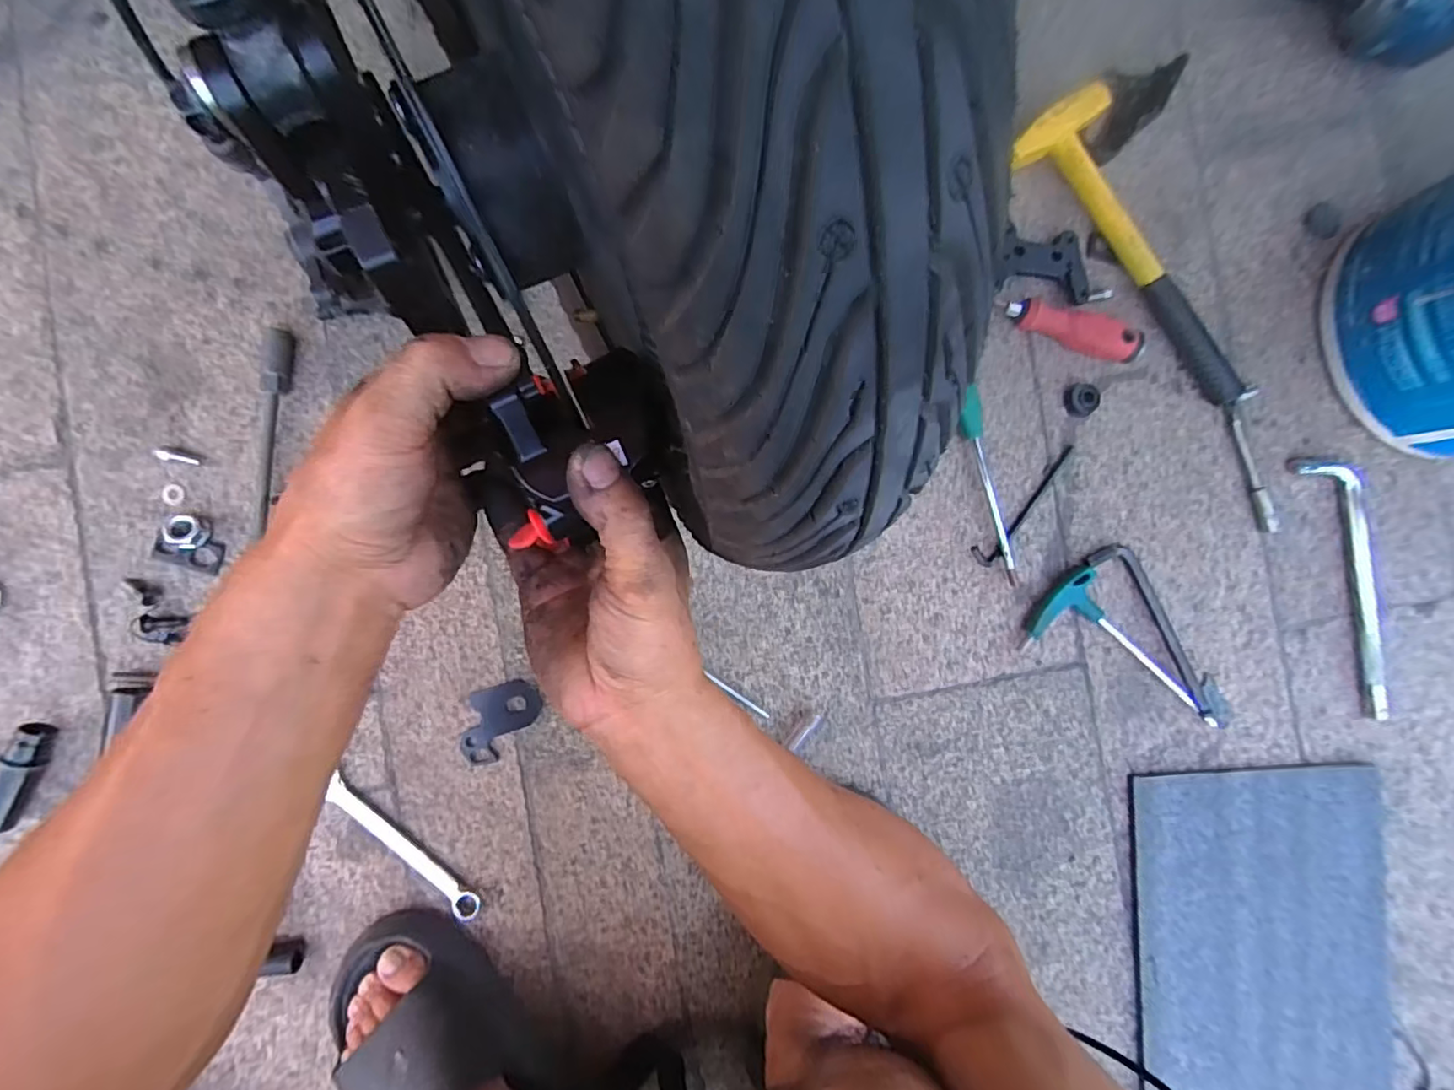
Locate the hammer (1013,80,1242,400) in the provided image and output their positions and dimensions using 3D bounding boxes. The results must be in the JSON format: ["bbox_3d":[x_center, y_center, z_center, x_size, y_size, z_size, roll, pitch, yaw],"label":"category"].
[{"bbox_3d":[0.377,-0.259,0.553,0.085,0.033,0.315,-35,91,-7],"label":"hammer"}]

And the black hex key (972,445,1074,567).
[{"bbox_3d":[0.275,-0.035,0.554,0.140,0.007,0.025,-44,92,-6],"label":"black hex key"}]

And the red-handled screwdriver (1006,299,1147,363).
[{"bbox_3d":[0.313,-0.191,0.544,0.122,0.029,0.021,20,85,-5],"label":"red-handled screwdriver"}]

